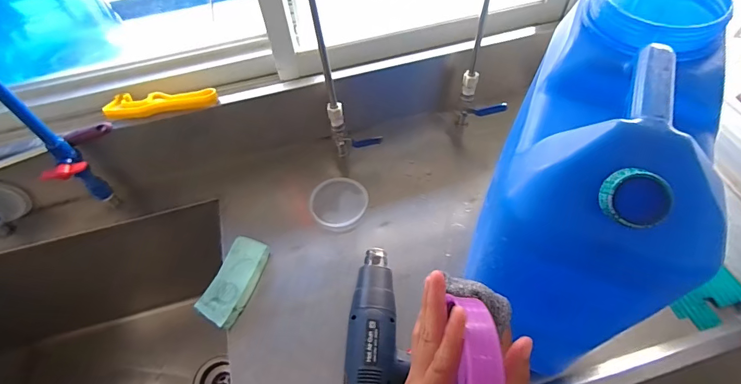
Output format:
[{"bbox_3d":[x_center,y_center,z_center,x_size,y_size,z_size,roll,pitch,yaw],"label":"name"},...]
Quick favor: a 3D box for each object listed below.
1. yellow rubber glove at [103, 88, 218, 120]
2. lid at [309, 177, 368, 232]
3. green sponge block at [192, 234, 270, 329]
[{"bbox_3d":[-0.379,-0.160,0.724,0.203,0.025,0.048,-3,55,1],"label":"yellow rubber glove"},{"bbox_3d":[-0.061,0.022,0.760,0.104,0.014,0.108,-2,55,2],"label":"lid"},{"bbox_3d":[-0.229,0.148,0.676,0.067,0.031,0.151,16,58,14],"label":"green sponge block"}]

